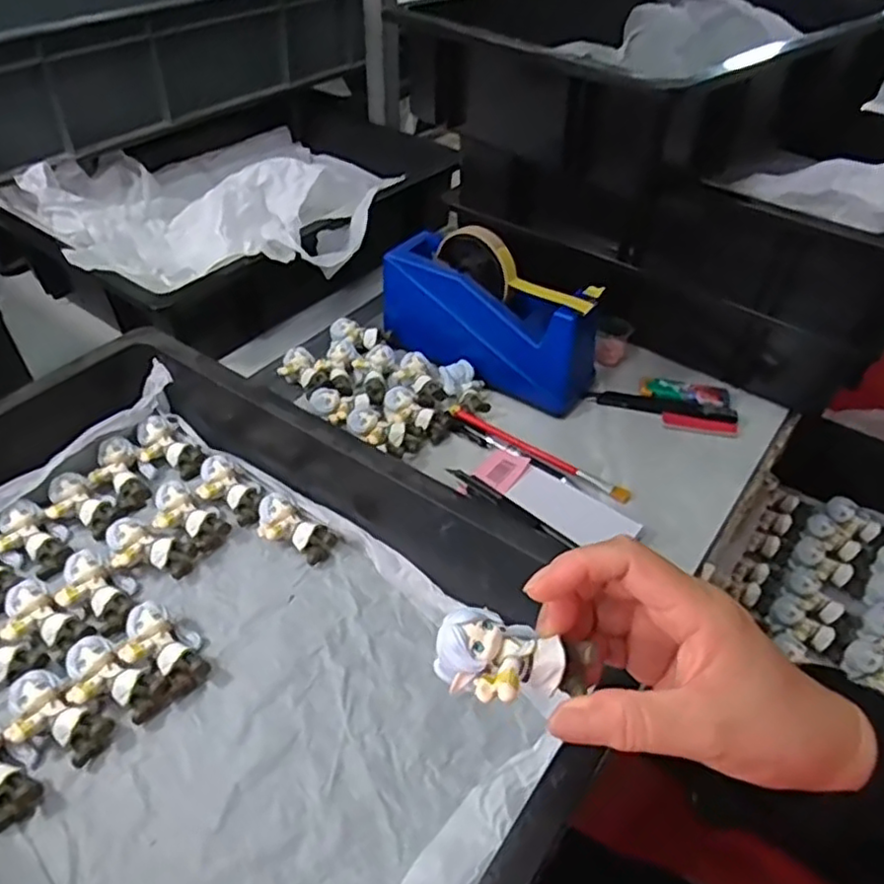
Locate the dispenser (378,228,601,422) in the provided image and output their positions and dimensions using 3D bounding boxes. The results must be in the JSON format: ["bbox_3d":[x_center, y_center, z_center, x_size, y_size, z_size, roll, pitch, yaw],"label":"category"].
[{"bbox_3d":[0.041,-0.121,0.618,0.207,0.115,0.061,25,47,22],"label":"dispenser"}]

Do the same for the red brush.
[{"bbox_3d":[0.079,0.007,0.563,0.168,0.010,0.017,26,48,23],"label":"red brush"}]

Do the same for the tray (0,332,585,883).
[{"bbox_3d":[-0.154,0.112,0.386,0.454,0.092,0.310,28,48,24],"label":"tray"}]

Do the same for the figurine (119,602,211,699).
[{"bbox_3d":[-0.172,0.128,0.416,0.057,0.026,0.040,35,52,29],"label":"figurine"}]

